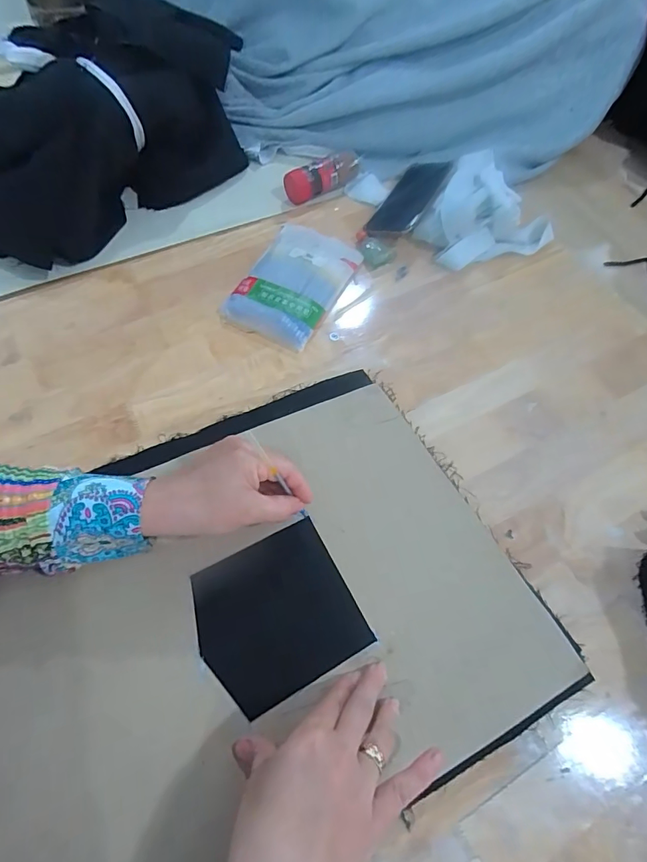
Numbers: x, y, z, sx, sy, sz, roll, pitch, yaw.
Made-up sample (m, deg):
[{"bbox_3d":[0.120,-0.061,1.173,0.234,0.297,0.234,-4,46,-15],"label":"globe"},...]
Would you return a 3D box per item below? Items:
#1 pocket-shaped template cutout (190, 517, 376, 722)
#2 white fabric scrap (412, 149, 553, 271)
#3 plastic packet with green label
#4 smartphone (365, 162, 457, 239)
[{"bbox_3d":[-0.038,0.146,0.357,0.118,0.004,0.114,-24,65,-16],"label":"pocket-shaped template cutout"},{"bbox_3d":[0.214,-0.276,0.573,0.149,0.069,0.153,32,65,14],"label":"white fabric scrap"},{"bbox_3d":[-0.036,-0.183,0.540,0.115,0.022,0.174,24,63,10],"label":"plastic packet with green label"},{"bbox_3d":[0.115,-0.309,0.592,0.081,0.013,0.142,30,78,36],"label":"smartphone"}]

